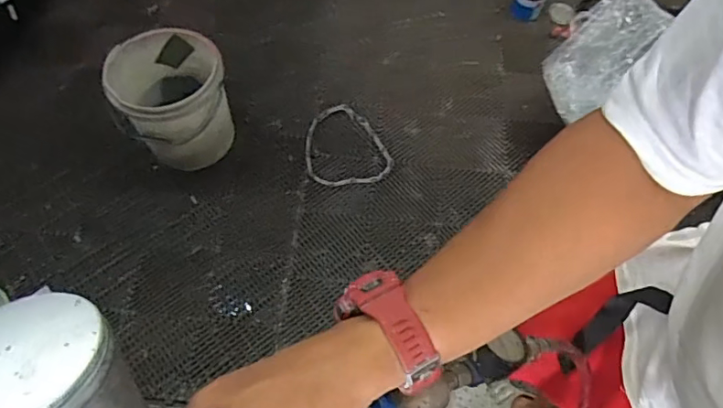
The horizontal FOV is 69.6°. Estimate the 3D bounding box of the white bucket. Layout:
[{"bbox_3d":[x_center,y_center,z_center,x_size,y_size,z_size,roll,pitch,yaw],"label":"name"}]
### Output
[{"bbox_3d":[-0.528,-0.283,1.493,0.305,0.307,0.302,-19,64,-13],"label":"white bucket"}]

